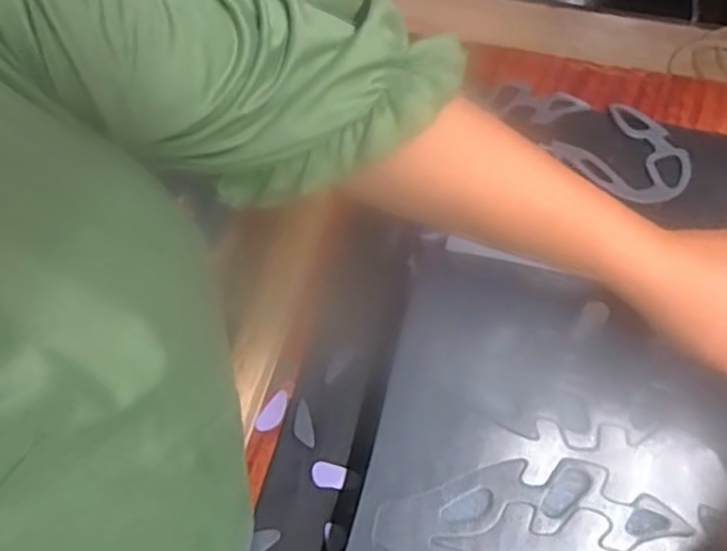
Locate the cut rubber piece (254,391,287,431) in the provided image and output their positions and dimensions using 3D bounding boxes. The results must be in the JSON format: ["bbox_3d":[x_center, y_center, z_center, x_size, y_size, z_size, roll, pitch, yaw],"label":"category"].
[{"bbox_3d":[-0.064,0.096,0.494,0.014,0.004,0.032,24,67,14],"label":"cut rubber piece"}]

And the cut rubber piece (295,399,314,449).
[{"bbox_3d":[-0.042,0.103,0.489,0.013,0.004,0.033,-12,63,-4],"label":"cut rubber piece"}]

